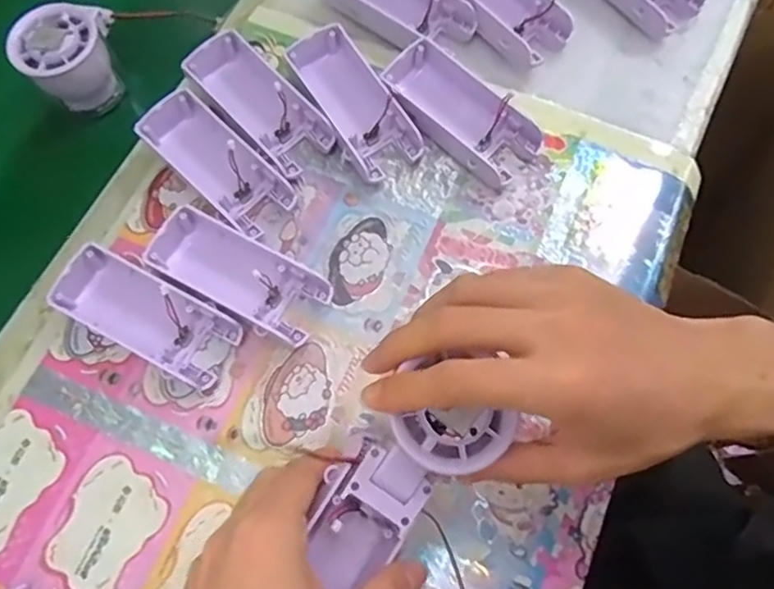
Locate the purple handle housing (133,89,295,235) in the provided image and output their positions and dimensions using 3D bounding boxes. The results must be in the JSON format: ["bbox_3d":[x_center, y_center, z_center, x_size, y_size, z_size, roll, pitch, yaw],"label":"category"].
[{"bbox_3d":[-0.108,-0.083,0.400,0.045,0.025,0.104,-43,78,-12],"label":"purple handle housing"}]

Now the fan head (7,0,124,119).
[{"bbox_3d":[-0.215,-0.163,0.440,0.069,0.061,0.050,-36,73,-10],"label":"fan head"}]

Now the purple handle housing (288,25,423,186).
[{"bbox_3d":[-0.020,-0.128,0.413,0.047,0.028,0.103,-32,75,-10],"label":"purple handle housing"}]

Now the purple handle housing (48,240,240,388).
[{"bbox_3d":[-0.142,0.012,0.371,0.107,0.026,0.044,28,75,8],"label":"purple handle housing"}]

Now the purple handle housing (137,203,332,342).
[{"bbox_3d":[-0.088,-0.013,0.380,0.107,0.024,0.048,29,75,8],"label":"purple handle housing"}]

